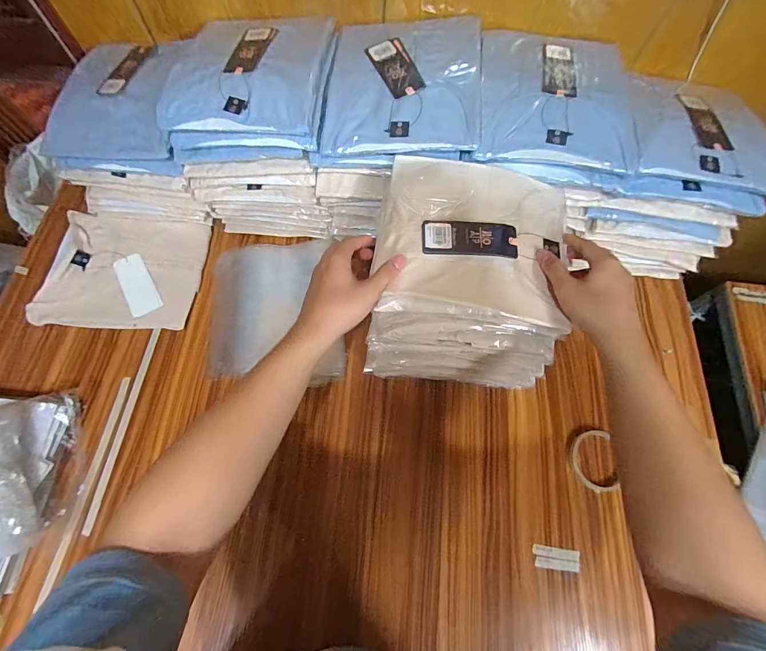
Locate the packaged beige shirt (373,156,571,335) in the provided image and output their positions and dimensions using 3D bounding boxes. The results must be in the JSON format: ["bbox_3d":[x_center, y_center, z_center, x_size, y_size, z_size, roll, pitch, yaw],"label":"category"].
[{"bbox_3d":[0.116,-0.111,0.474,0.238,0.044,0.212,7,71,2],"label":"packaged beige shirt"}]

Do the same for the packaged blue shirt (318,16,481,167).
[{"bbox_3d":[0.026,-0.345,0.535,0.217,0.055,0.239,5,68,1],"label":"packaged blue shirt"}]

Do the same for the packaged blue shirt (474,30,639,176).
[{"bbox_3d":[0.241,-0.322,0.515,0.209,0.021,0.237,10,69,3],"label":"packaged blue shirt"}]

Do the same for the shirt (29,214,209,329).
[{"bbox_3d":[-0.457,-0.101,0.653,0.248,0.027,0.218,6,71,2],"label":"shirt"}]

